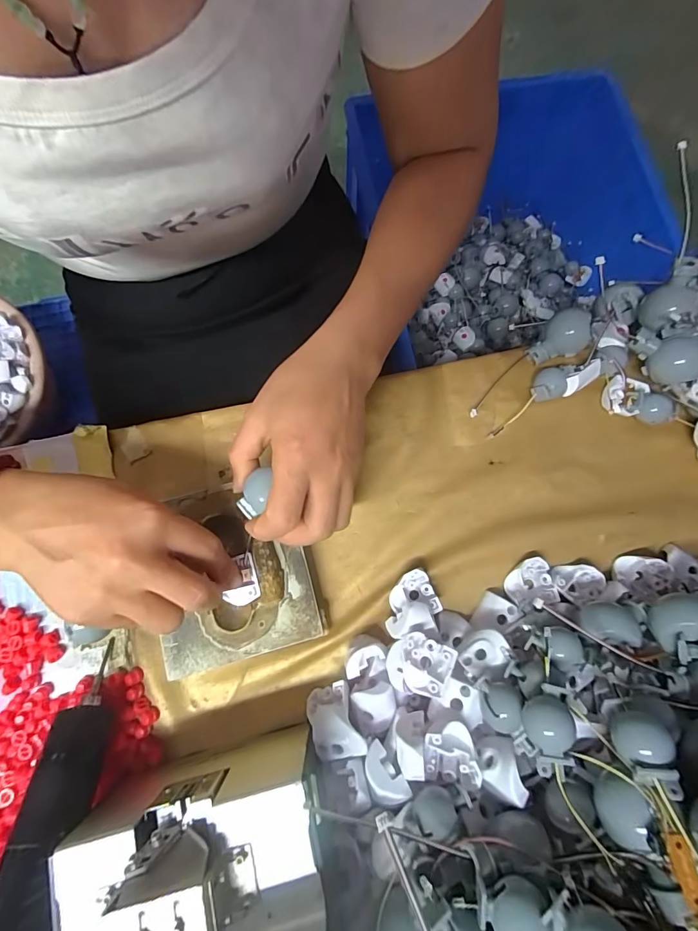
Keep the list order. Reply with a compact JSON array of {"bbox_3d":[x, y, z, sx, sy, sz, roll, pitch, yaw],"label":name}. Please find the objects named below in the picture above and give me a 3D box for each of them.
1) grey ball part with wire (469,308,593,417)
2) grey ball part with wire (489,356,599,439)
[{"bbox_3d":[0.139,-0.081,0.327,0.115,0.029,0.032,-36,79,6],"label":"grey ball part with wire"},{"bbox_3d":[0.150,-0.057,0.326,0.098,0.020,0.029,-33,79,6],"label":"grey ball part with wire"}]

